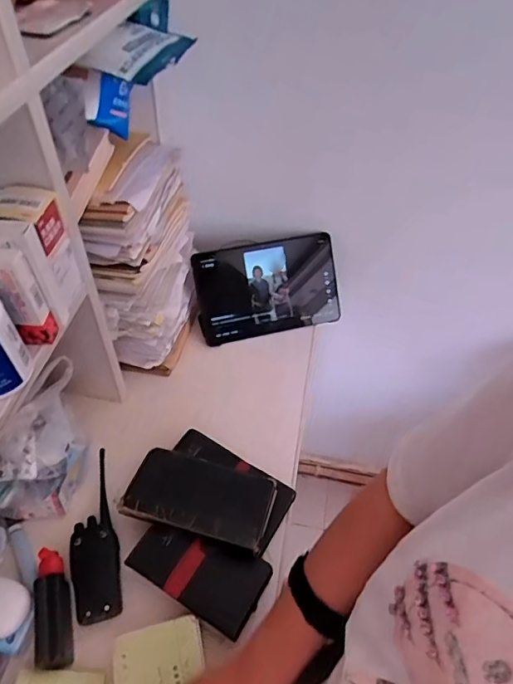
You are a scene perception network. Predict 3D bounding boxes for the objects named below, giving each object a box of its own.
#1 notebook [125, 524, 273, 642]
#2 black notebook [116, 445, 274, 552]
[{"bbox_3d":[-0.067,0.261,0.553,0.152,0.013,0.084,24,52,17],"label":"notebook"},{"bbox_3d":[-0.069,0.191,0.600,0.176,0.024,0.100,13,50,8],"label":"black notebook"}]

